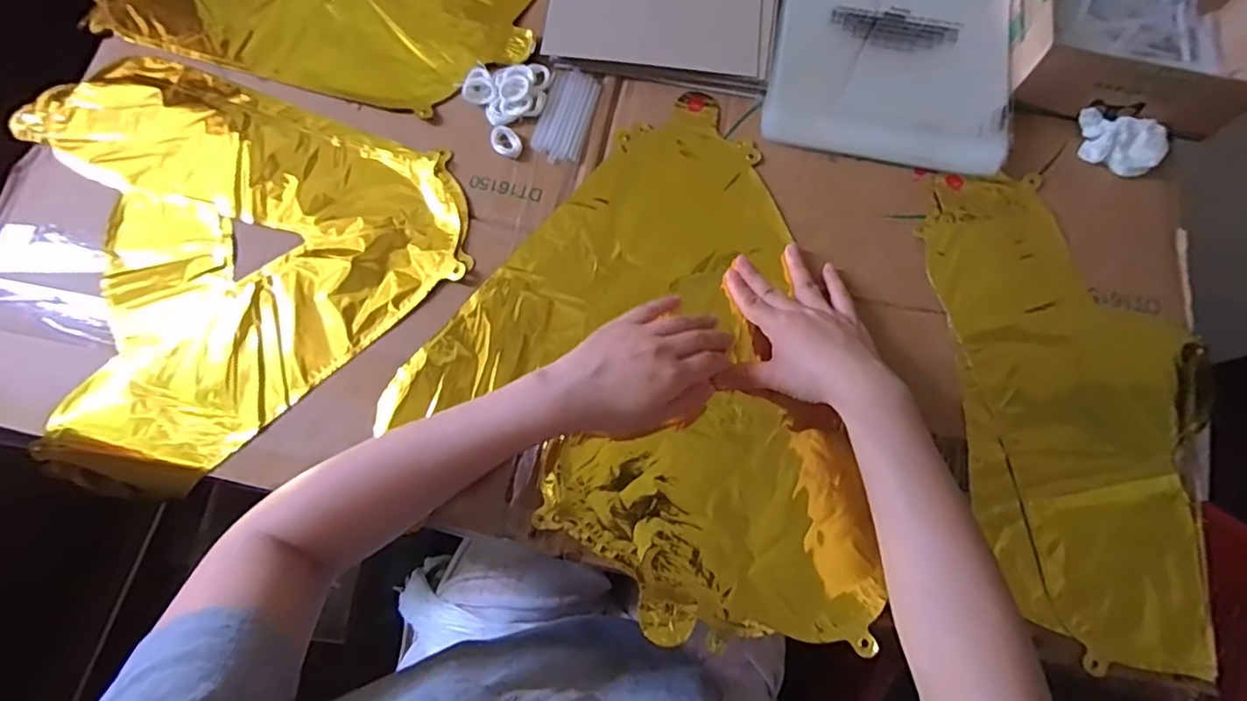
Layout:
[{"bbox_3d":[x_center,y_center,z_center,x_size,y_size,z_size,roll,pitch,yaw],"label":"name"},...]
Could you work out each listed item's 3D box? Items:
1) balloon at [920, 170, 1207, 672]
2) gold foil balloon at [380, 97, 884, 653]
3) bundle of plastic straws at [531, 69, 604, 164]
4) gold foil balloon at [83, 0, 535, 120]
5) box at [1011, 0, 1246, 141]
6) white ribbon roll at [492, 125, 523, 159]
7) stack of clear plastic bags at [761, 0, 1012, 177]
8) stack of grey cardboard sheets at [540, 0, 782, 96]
[{"bbox_3d":[0.357,0.040,0.470,0.198,0.034,0.384,-2,74,-2],"label":"balloon"},{"bbox_3d":[0.068,0.010,0.486,0.377,0.019,0.362,34,76,8],"label":"gold foil balloon"},{"bbox_3d":[-0.050,-0.208,0.534,0.044,0.004,0.091,14,74,3],"label":"bundle of plastic straws"},{"bbox_3d":[-0.277,-0.357,0.578,0.395,0.025,0.244,15,74,3],"label":"gold foil balloon"},{"bbox_3d":[0.435,-0.268,0.517,0.189,0.054,0.142,8,74,1],"label":"box"},{"bbox_3d":[-0.101,-0.181,0.525,0.031,0.004,0.025,40,77,10],"label":"white ribbon roll"},{"bbox_3d":[0.244,-0.281,0.553,0.203,0.018,0.235,11,74,2],"label":"stack of clear plastic bags"},{"bbox_3d":[0.041,-0.325,0.553,0.202,0.018,0.167,11,74,2],"label":"stack of grey cardboard sheets"}]

